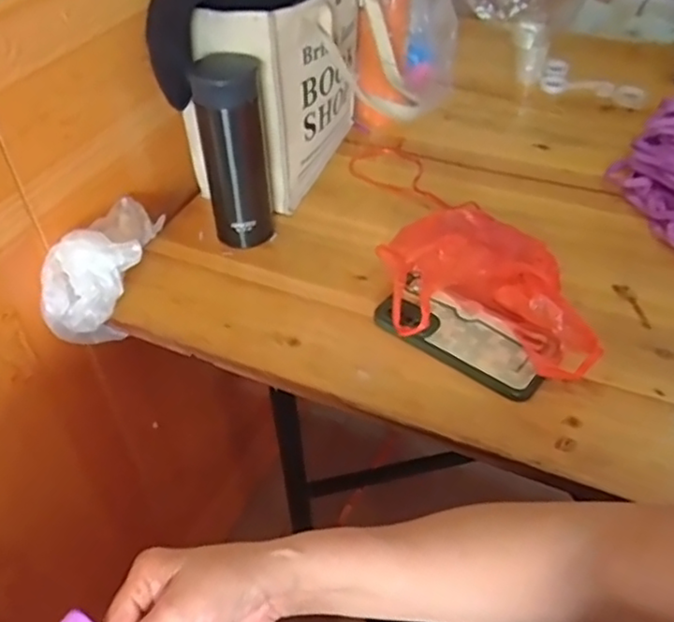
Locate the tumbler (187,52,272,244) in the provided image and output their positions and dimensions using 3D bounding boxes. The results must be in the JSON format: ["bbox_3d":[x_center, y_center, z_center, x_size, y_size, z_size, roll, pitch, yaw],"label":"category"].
[{"bbox_3d":[-0.103,-0.157,0.675,0.061,0.187,0.062,-1,45,1],"label":"tumbler"}]

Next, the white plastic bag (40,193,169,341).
[{"bbox_3d":[-0.235,-0.043,0.673,0.092,0.117,0.153,-2,45,0],"label":"white plastic bag"}]

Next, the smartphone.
[{"bbox_3d":[0.112,0.021,0.595,0.157,0.016,0.067,27,59,27],"label":"smartphone"}]

